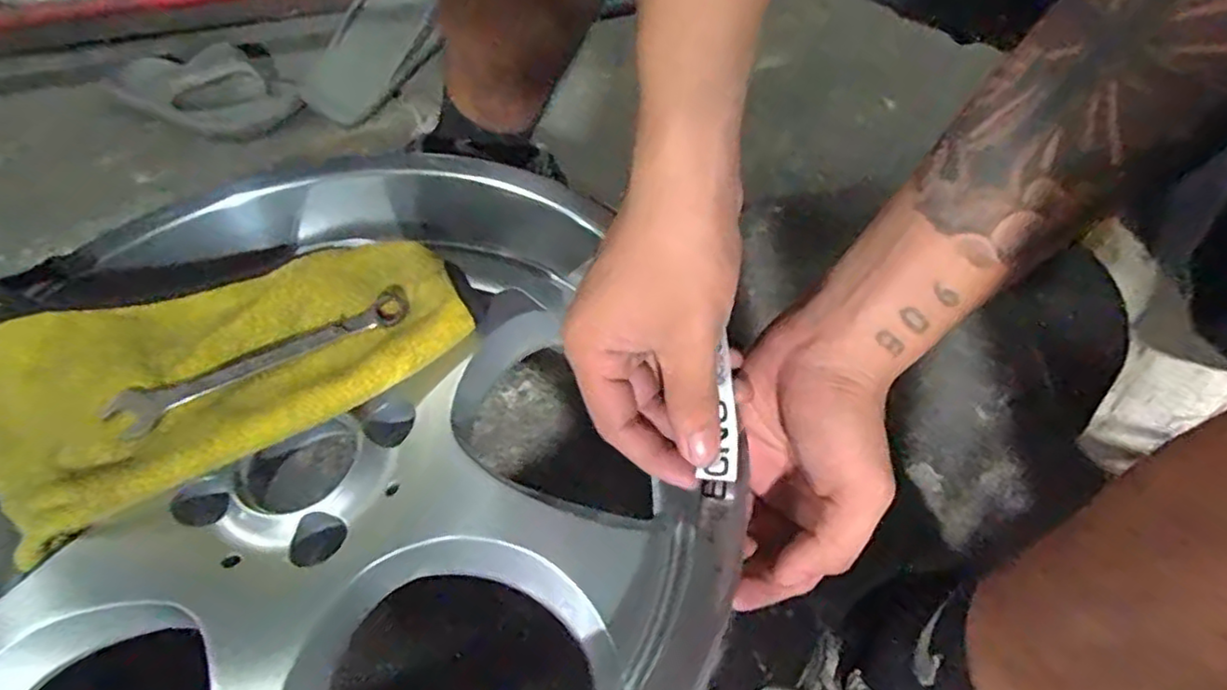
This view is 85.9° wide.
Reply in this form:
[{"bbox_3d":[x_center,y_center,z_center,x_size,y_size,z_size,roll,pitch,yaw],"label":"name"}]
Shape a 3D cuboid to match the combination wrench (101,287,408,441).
[{"bbox_3d":[-0.187,0.006,0.357,0.155,0.013,0.027,-27,56,-16],"label":"combination wrench"}]

